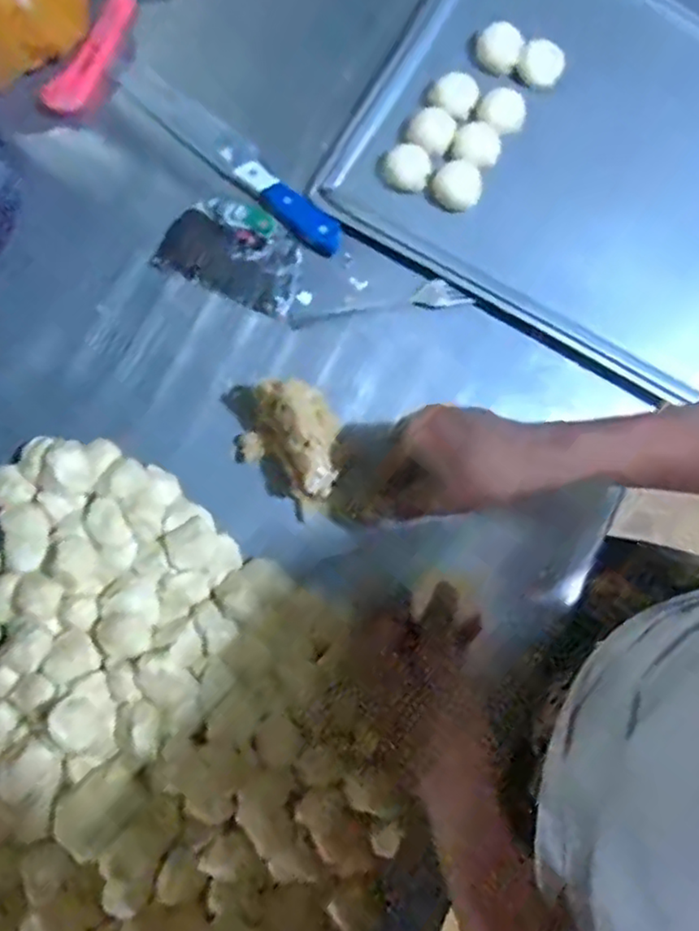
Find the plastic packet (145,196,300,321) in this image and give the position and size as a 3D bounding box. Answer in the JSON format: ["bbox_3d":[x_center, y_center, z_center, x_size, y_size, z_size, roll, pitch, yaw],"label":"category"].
[{"bbox_3d":[-0.101,-0.191,0.572,0.123,0.013,0.080,25,81,0],"label":"plastic packet"}]

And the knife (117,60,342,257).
[{"bbox_3d":[-0.105,-0.278,0.584,0.249,0.024,0.037,42,81,3],"label":"knife"}]

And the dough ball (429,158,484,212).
[{"bbox_3d":[0.093,-0.242,0.558,0.041,0.026,0.037,21,81,-1],"label":"dough ball"}]

